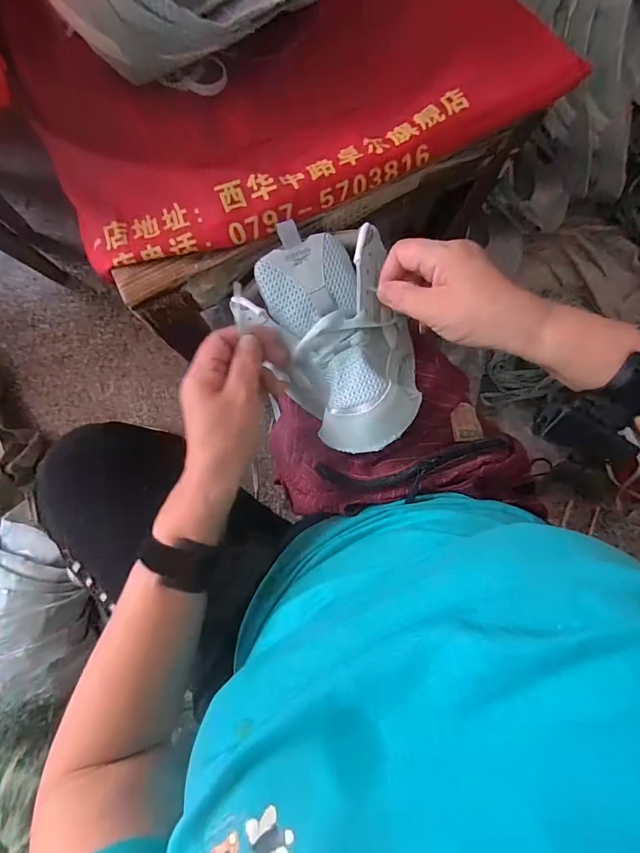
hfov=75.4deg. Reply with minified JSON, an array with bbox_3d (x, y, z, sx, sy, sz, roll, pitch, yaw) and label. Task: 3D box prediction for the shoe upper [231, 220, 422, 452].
[{"bbox_3d":[0.008,-0.072,0.369,0.137,0.068,0.187,-12,87,-3],"label":"shoe upper"}]

